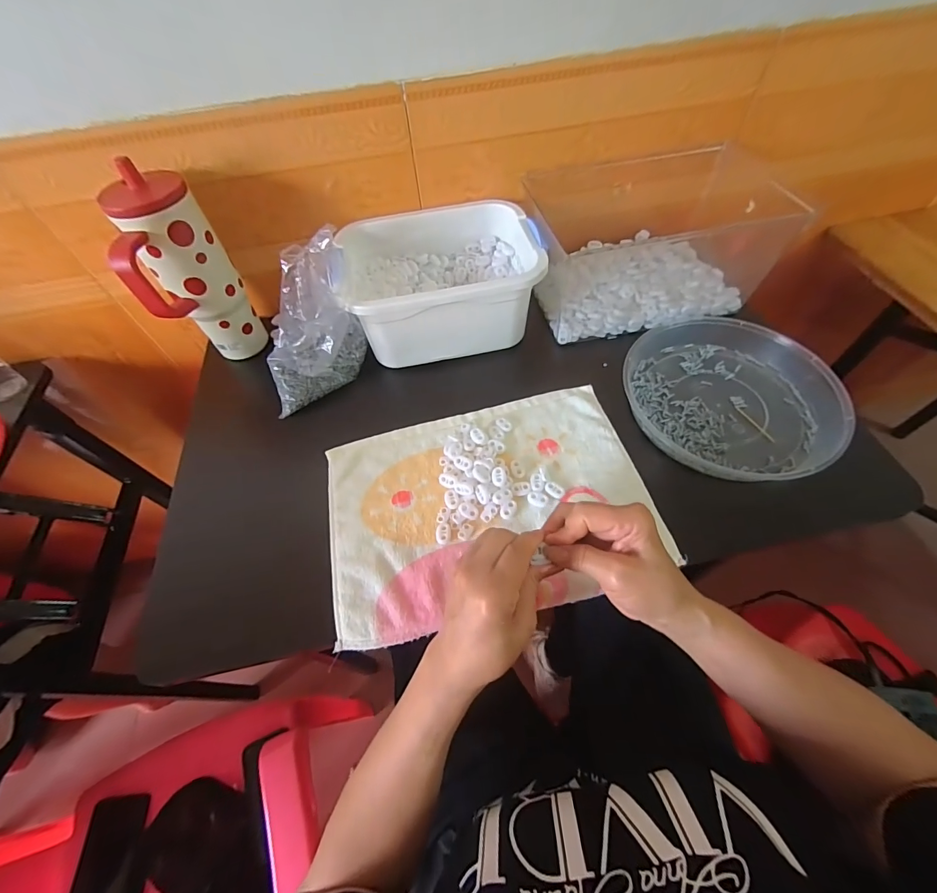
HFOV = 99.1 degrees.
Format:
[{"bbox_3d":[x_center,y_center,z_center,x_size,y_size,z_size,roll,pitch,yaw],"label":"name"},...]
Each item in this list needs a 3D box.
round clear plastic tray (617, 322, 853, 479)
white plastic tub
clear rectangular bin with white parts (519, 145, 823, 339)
[{"bbox_3d":[0.305,-0.062,0.470,0.214,0.040,0.227,-2,56,3],"label":"round clear plastic tray"},{"bbox_3d":[-0.036,-0.219,0.540,0.242,0.116,0.187,-11,56,-4],"label":"white plastic tub"},{"bbox_3d":[0.241,-0.291,0.560,0.272,0.132,0.208,-11,56,-4],"label":"clear rectangular bin with white parts"}]

